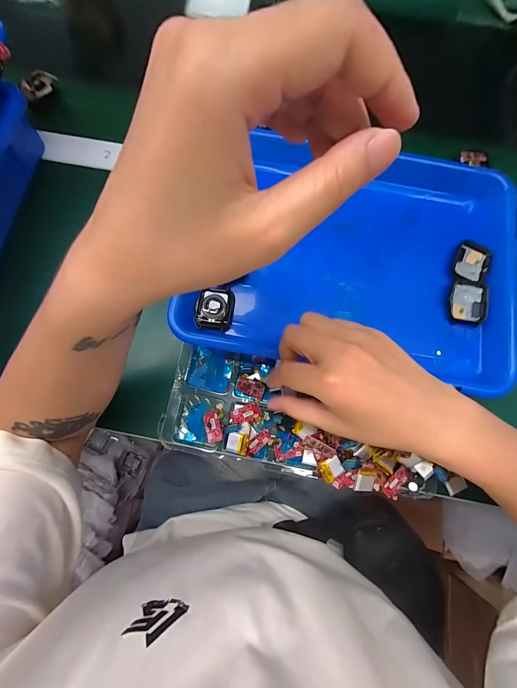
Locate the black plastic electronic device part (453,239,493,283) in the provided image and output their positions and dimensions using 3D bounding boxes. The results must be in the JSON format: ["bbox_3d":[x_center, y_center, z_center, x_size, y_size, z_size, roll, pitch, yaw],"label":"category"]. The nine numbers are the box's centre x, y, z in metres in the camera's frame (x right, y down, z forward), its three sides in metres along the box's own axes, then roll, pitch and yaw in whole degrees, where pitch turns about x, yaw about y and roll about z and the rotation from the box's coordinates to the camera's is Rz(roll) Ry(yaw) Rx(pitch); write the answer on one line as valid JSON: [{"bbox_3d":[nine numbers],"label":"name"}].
[{"bbox_3d":[0.221,-0.083,0.307,0.035,0.010,0.043,22,77,4],"label":"black plastic electronic device part"}]

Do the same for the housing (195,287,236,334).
[{"bbox_3d":[-0.043,-0.037,0.297,0.036,0.015,0.045,6,77,1],"label":"housing"}]

